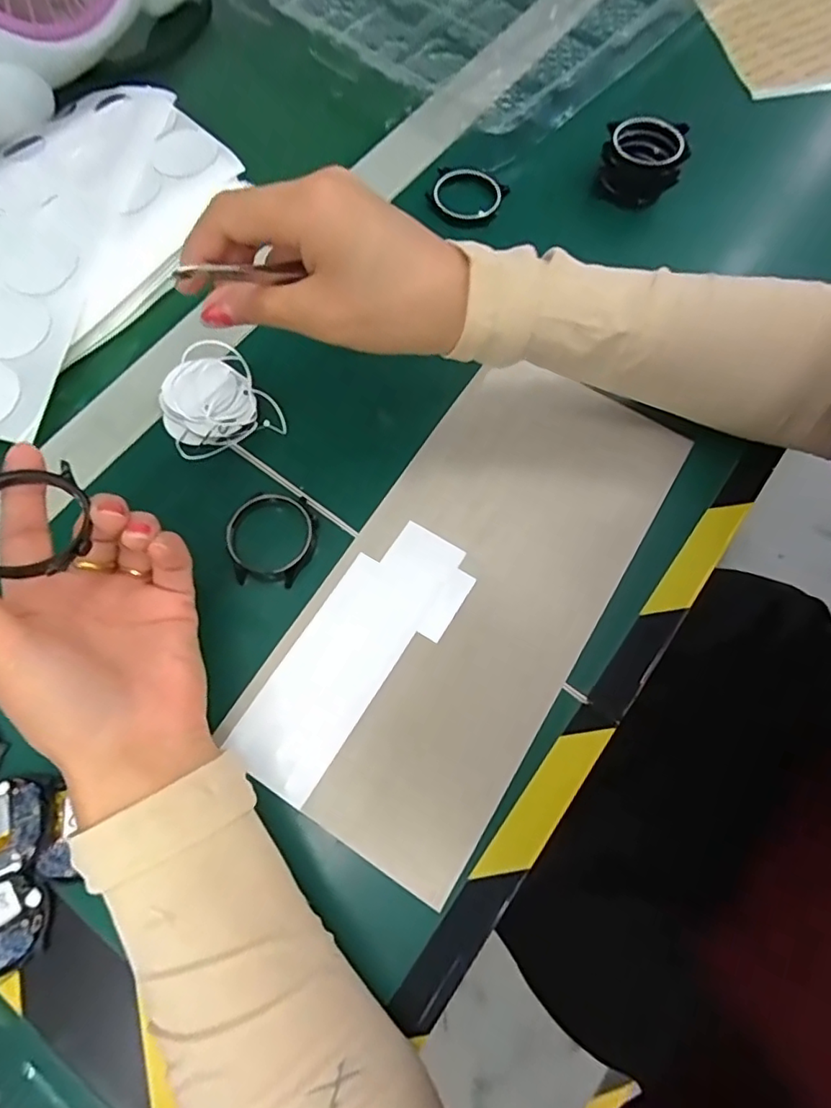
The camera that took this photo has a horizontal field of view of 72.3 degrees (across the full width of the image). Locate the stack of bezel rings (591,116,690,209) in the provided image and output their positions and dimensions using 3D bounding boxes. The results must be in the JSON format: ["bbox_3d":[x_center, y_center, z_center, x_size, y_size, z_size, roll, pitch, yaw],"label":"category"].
[{"bbox_3d":[0.151,-0.263,0.386,0.051,0.036,0.047,13,70,5],"label":"stack of bezel rings"}]

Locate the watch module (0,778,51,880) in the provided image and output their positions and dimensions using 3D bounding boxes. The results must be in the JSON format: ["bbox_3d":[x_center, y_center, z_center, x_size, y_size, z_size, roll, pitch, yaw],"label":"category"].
[{"bbox_3d":[-0.181,0.120,0.248,0.039,0.008,0.038,13,70,5],"label":"watch module"}]

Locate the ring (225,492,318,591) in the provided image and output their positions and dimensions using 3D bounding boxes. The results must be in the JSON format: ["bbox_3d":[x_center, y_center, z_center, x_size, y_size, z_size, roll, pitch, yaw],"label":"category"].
[{"bbox_3d":[-0.076,-0.009,0.298,0.044,0.007,0.048,0,70,0],"label":"ring"}]

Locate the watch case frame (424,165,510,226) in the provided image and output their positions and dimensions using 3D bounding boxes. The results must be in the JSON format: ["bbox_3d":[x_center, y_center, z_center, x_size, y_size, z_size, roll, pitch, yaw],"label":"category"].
[{"bbox_3d":[0.035,-0.242,0.385,0.050,0.011,0.047,21,71,8],"label":"watch case frame"}]

